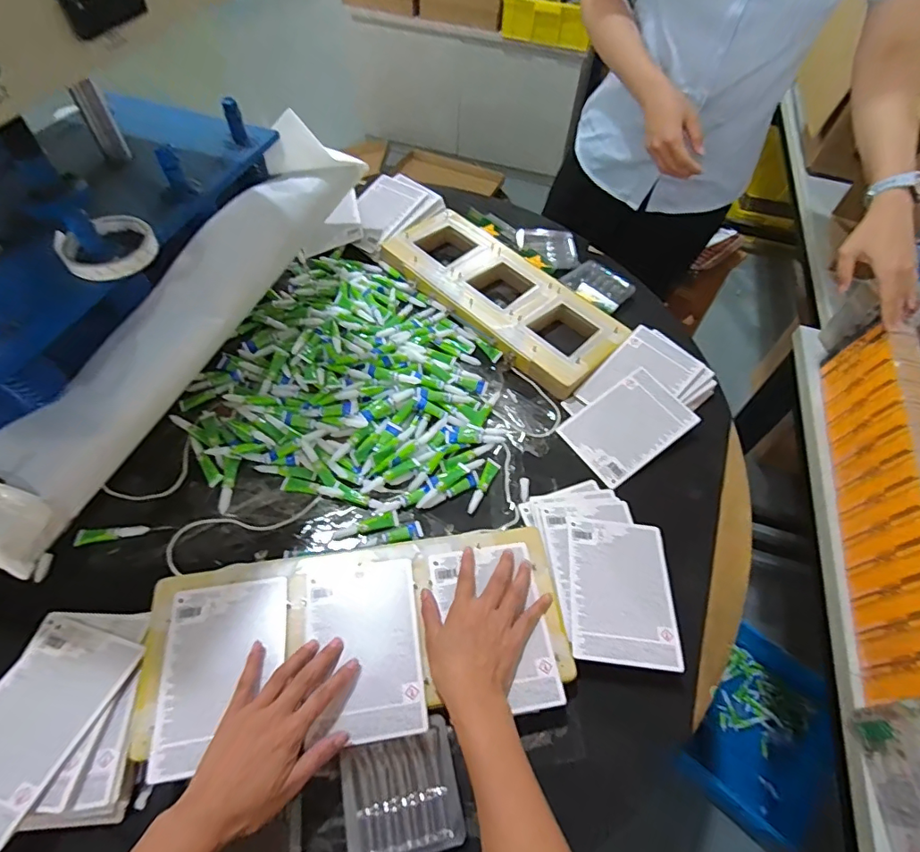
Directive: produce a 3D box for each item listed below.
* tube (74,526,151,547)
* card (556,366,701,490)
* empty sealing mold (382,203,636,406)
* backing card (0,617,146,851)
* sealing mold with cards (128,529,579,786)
[{"bbox_3d":[-0.416,0.130,0.599,0.080,0.015,0.016,-6,56,-8],"label":"tube"},{"bbox_3d":[0.239,0.000,0.713,0.166,0.005,0.116,-35,64,-10],"label":"card"},{"bbox_3d":[0.065,-0.228,0.830,0.175,0.028,0.422,-39,67,-20],"label":"empty sealing mold"},{"bbox_3d":[-0.400,0.273,0.468,0.113,0.008,0.169,10,45,12],"label":"backing card"},{"bbox_3d":[-0.099,0.218,0.523,0.426,0.025,0.186,-5,60,-8],"label":"sealing mold with cards"}]

